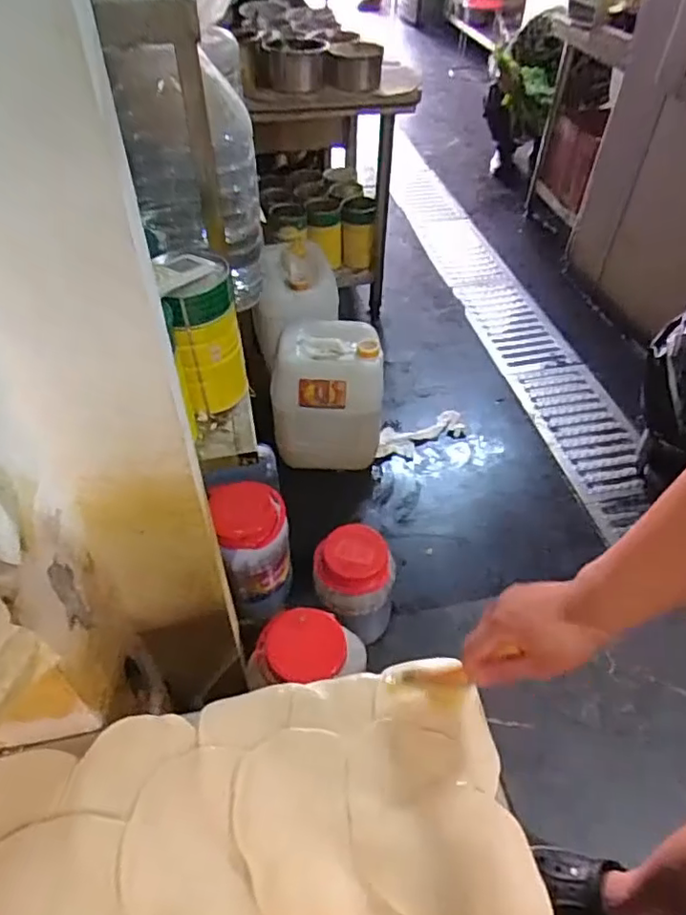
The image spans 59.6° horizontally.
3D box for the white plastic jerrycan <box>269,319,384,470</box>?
[{"bbox_3d":[-0.049,-0.188,1.703,0.290,0.369,0.273,-1,46,-3],"label":"white plastic jerrycan"}]

